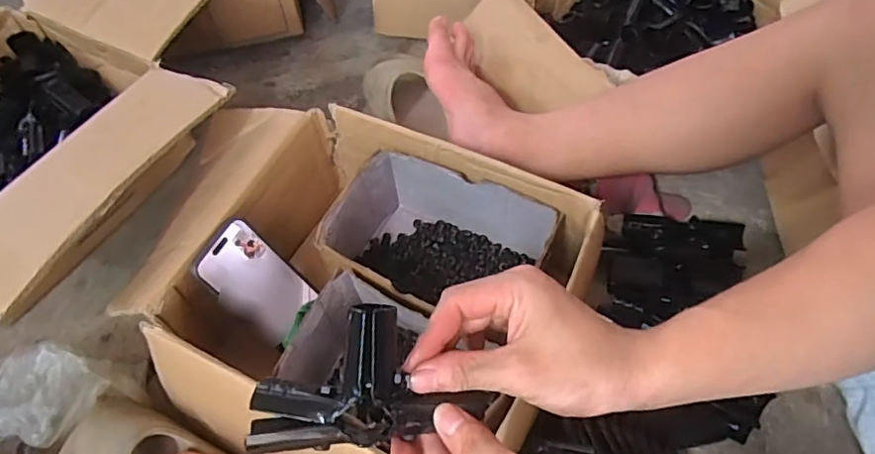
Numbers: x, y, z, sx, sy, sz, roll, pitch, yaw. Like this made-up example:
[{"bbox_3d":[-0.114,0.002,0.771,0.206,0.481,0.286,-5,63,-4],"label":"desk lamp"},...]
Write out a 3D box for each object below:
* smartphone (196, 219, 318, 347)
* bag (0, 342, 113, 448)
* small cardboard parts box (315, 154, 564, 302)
[{"bbox_3d":[-0.173,0.056,0.562,0.015,0.124,0.074,-5,47,34],"label":"smartphone"},{"bbox_3d":[-0.374,0.148,0.521,0.141,0.039,0.089,6,55,6],"label":"bag"},{"bbox_3d":[-0.004,0.027,0.606,0.204,0.105,0.148,25,59,19],"label":"small cardboard parts box"}]

